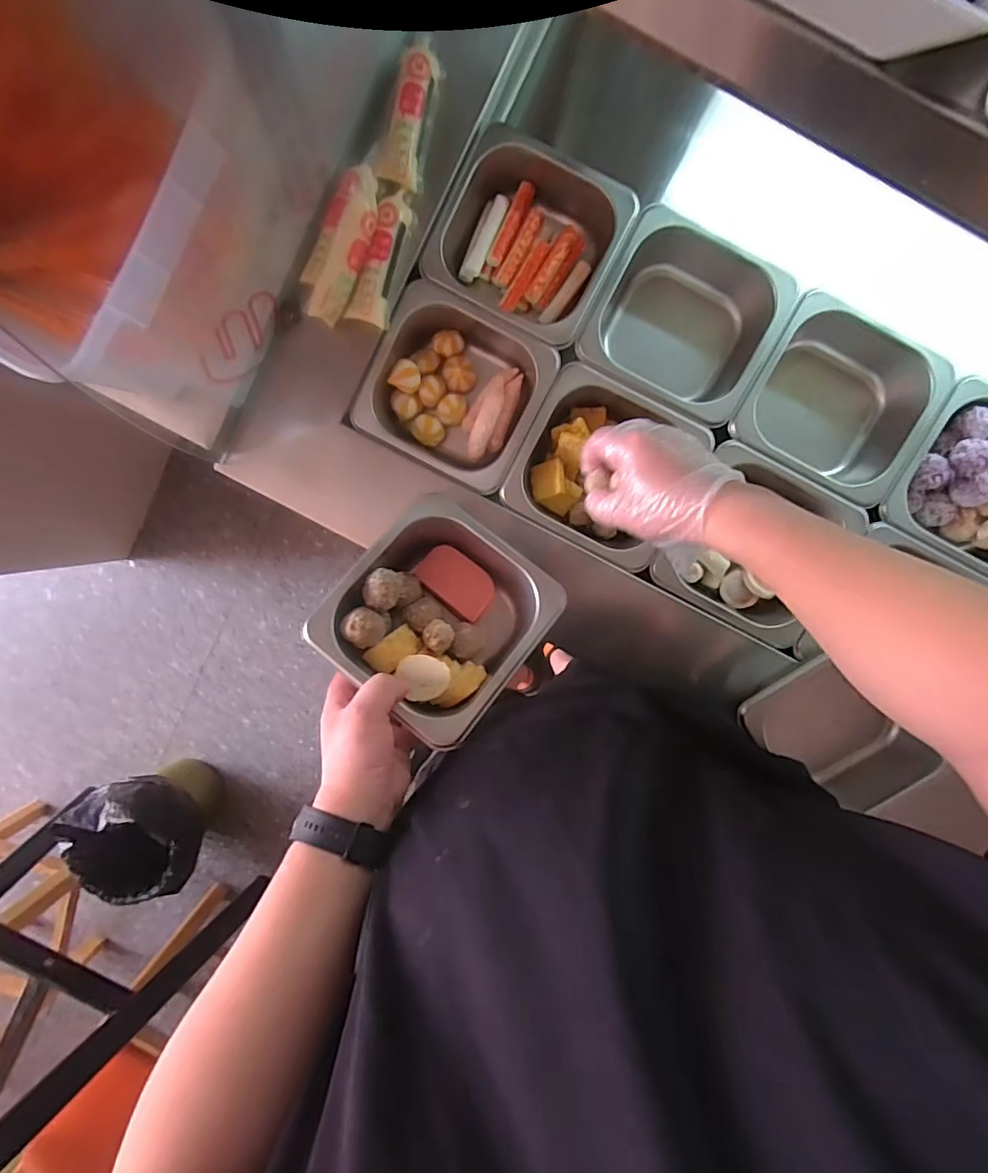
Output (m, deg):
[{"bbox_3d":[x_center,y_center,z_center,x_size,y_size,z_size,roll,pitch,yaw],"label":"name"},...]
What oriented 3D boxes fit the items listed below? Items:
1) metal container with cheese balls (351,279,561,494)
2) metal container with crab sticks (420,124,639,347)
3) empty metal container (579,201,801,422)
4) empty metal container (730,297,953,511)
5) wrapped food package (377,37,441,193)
[{"bbox_3d":[-0.038,-0.208,0.589,0.173,0.077,0.169,27,99,-1],"label":"metal container with cheese balls"},{"bbox_3d":[0.041,-0.360,0.570,0.175,0.072,0.187,28,98,-1],"label":"metal container with crab sticks"},{"bbox_3d":[0.195,-0.276,0.594,0.178,0.109,0.168,26,99,-1],"label":"empty metal container"},{"bbox_3d":[0.347,-0.192,0.590,0.169,0.117,0.163,28,98,-1],"label":"empty metal container"},{"bbox_3d":[-0.077,-0.443,0.511,0.034,0.030,0.133,10,99,1],"label":"wrapped food package"}]

